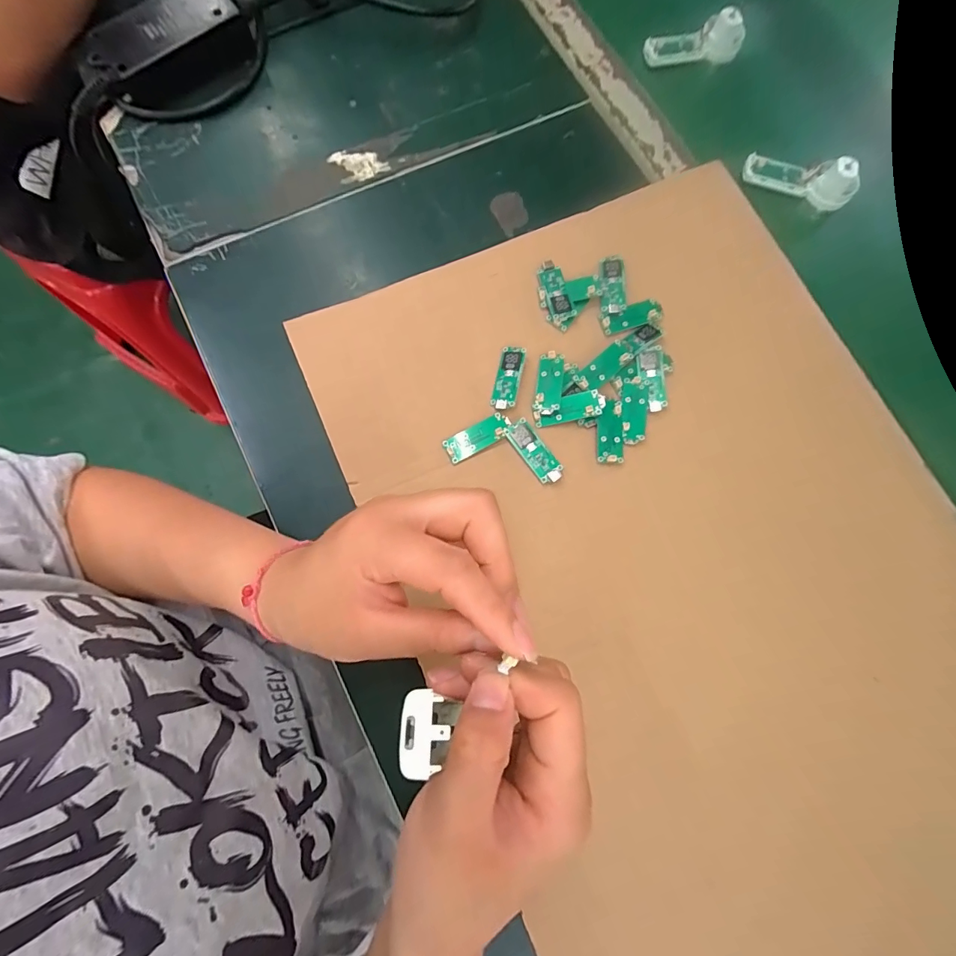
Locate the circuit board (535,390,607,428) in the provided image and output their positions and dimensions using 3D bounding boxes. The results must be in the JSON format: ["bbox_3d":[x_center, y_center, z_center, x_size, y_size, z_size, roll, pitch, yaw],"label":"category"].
[{"bbox_3d":[0.067,-0.051,0.326,0.051,0.005,0.019,-12,88,7],"label":"circuit board"}]

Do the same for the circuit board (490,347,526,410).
[{"bbox_3d":[0.023,-0.076,0.333,0.017,0.004,0.050,12,76,1],"label":"circuit board"}]

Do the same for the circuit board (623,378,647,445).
[{"bbox_3d":[0.117,-0.051,0.330,0.018,0.004,0.051,6,76,0],"label":"circuit board"}]

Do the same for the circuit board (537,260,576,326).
[{"bbox_3d":[0.060,-0.147,0.350,0.022,0.005,0.052,-13,77,-5],"label":"circuit board"}]

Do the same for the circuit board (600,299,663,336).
[{"bbox_3d":[0.122,-0.128,0.350,0.049,0.004,0.019,-13,91,-1],"label":"circuit board"}]

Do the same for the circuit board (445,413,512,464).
[{"bbox_3d":[0.000,-0.030,0.325,0.050,0.005,0.020,-27,79,-8],"label":"circuit board"}]

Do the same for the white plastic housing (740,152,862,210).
[{"bbox_3d":[0.280,-0.262,0.382,0.093,0.029,0.024,18,77,2],"label":"white plastic housing"}]

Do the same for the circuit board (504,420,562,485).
[{"bbox_3d":[0.041,-0.019,0.320,0.018,0.004,0.050,-35,80,-9],"label":"circuit board"}]

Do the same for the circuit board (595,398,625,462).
[{"bbox_3d":[0.097,-0.034,0.327,0.019,0.004,0.046,1,76,-2],"label":"circuit board"}]

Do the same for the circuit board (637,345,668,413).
[{"bbox_3d":[0.133,-0.075,0.335,0.018,0.005,0.051,-2,77,-2],"label":"circuit board"}]

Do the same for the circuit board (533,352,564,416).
[{"bbox_3d":[0.054,-0.071,0.332,0.018,0.005,0.050,10,76,1],"label":"circuit board"}]

